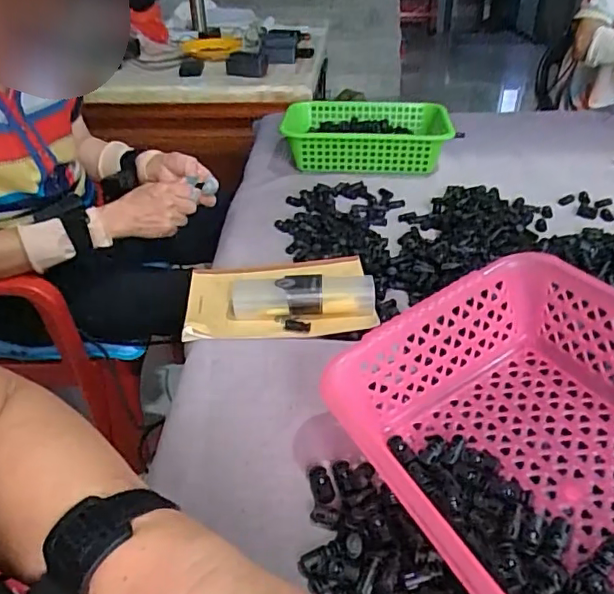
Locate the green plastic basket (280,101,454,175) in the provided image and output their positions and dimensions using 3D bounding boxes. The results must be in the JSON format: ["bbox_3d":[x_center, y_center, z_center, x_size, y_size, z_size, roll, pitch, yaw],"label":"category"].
[{"bbox_3d":[0.114,-0.301,1.050,0.302,0.081,0.204,3,34,5],"label":"green plastic basket"}]

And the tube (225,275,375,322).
[{"bbox_3d":[-0.006,-0.001,0.622,0.159,0.035,0.045,0,34,1],"label":"tube"}]

